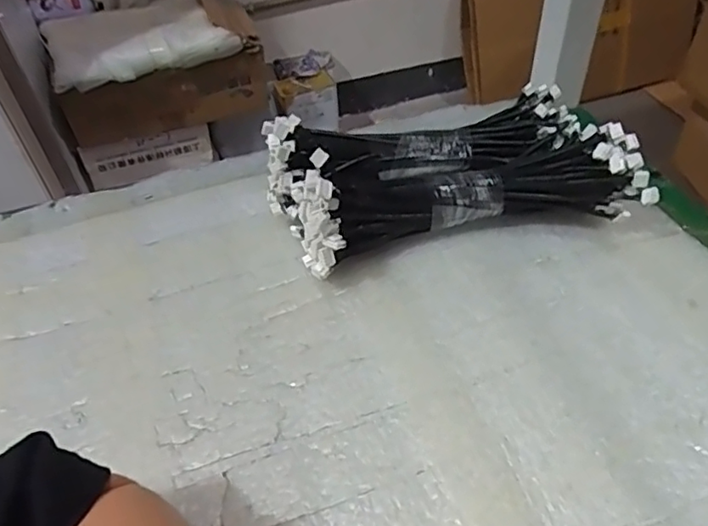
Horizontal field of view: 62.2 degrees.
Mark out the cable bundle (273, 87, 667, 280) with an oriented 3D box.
[{"bbox_3d":[0.071,-0.072,0.476,0.278,0.072,0.151,-8,46,-4],"label":"cable bundle"}]

